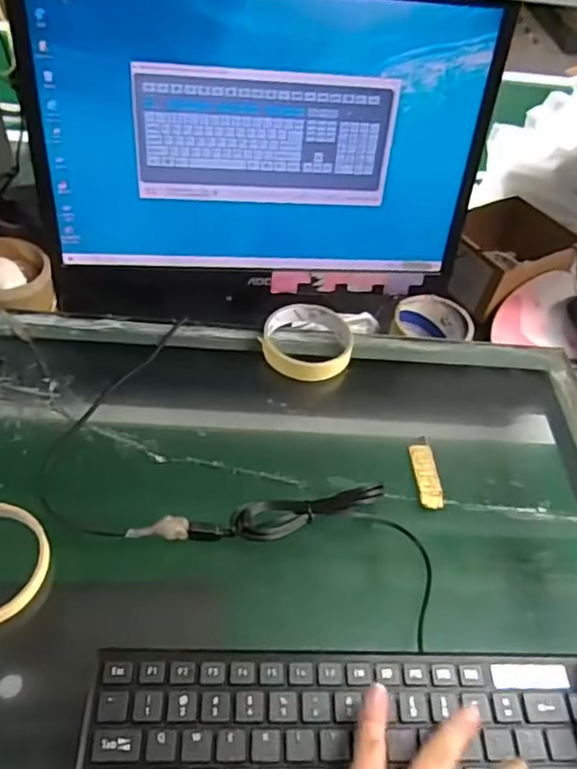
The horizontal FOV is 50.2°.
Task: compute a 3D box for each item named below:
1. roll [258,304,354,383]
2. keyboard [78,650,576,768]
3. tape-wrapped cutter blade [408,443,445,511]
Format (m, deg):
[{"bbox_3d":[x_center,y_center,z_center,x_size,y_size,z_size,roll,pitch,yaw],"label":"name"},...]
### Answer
[{"bbox_3d":[0.018,-0.038,0.576,0.083,0.027,0.085,2,48,-2],"label":"roll"},{"bbox_3d":[0.038,0.211,0.339,0.297,0.014,0.125,1,48,-7],"label":"keyboard"},{"bbox_3d":[0.111,0.072,0.497,0.019,0.005,0.061,1,48,-3],"label":"tape-wrapped cutter blade"}]

